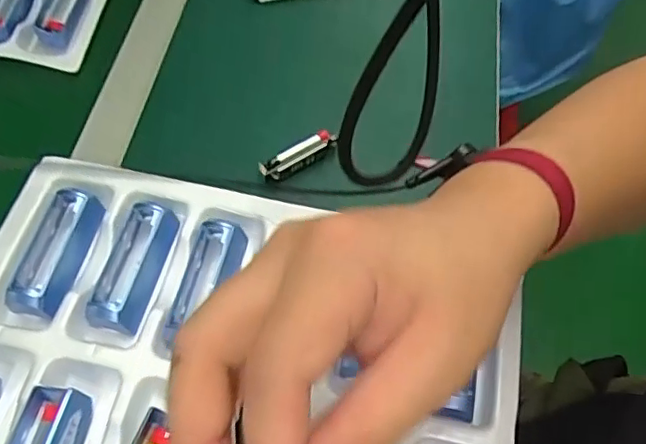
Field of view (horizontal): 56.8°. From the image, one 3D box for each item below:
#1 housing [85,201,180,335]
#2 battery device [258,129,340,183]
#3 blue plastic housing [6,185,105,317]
[{"bbox_3d":[-0.112,0.024,0.353,0.031,0.022,0.077,12,60,5],"label":"housing"},{"bbox_3d":[-0.019,-0.051,0.462,0.062,0.020,0.015,-32,65,-19],"label":"battery device"},{"bbox_3d":[-0.162,0.017,0.357,0.032,0.023,0.079,8,59,3],"label":"blue plastic housing"}]

